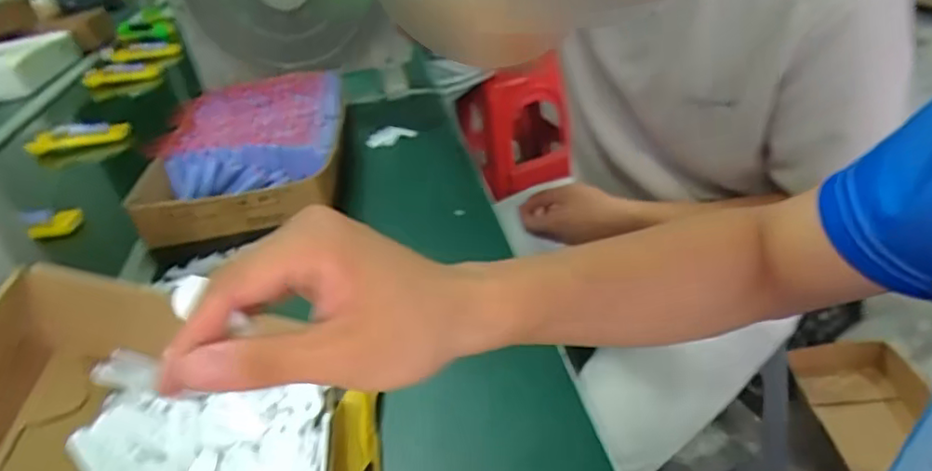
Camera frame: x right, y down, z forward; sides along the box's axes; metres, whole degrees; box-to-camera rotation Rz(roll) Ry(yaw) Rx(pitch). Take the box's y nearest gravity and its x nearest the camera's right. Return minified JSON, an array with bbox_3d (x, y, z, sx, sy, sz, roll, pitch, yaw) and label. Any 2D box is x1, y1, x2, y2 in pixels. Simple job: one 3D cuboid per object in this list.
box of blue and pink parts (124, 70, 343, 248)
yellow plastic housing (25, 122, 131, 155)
[{"bbox_3d":[-0.281,-0.113,0.822,0.230,0.084,0.385,-11,33,-3],"label":"box of blue and pink parts"},{"bbox_3d":[-0.689,-0.167,1.081,0.186,0.057,0.030,-6,33,-1],"label":"yellow plastic housing"}]

